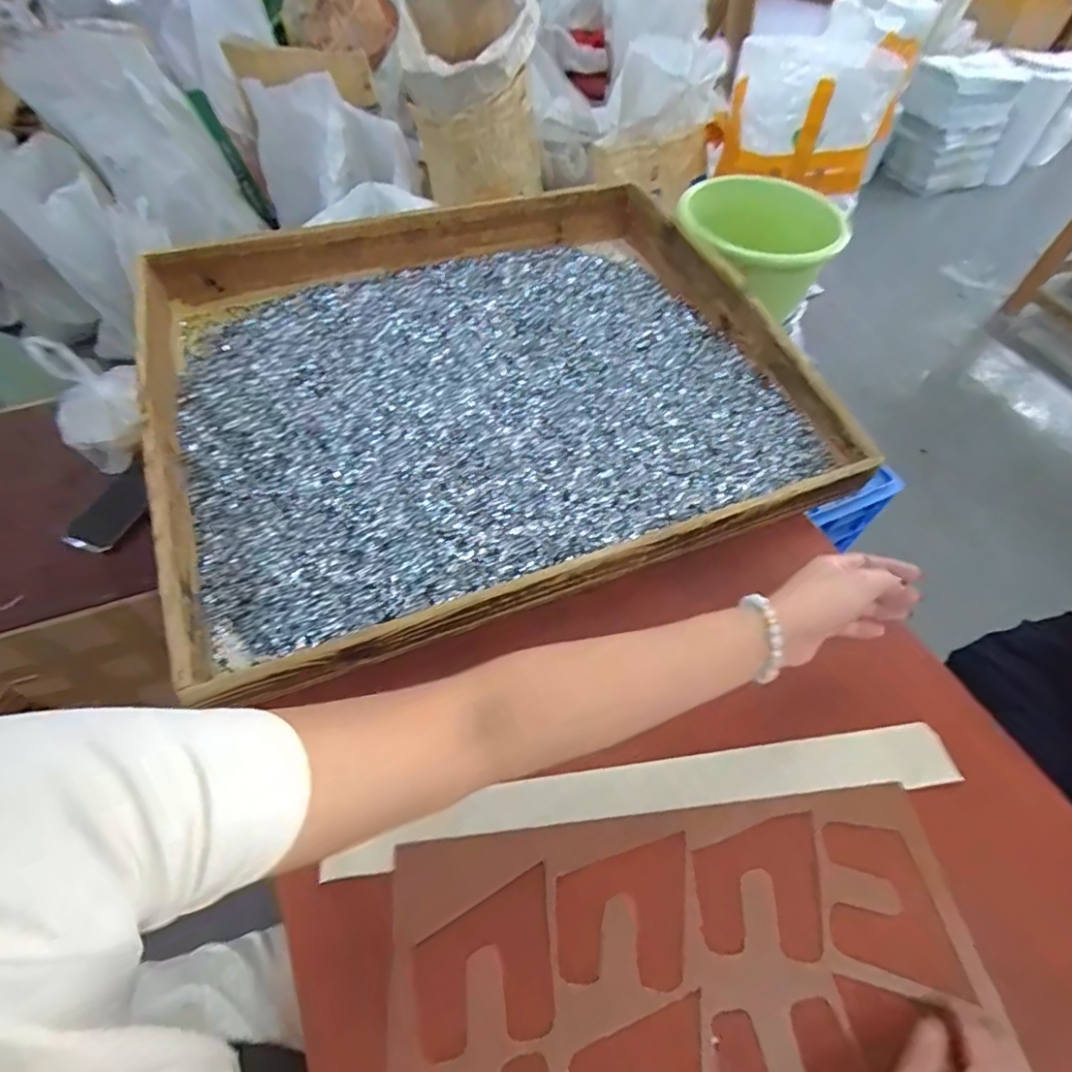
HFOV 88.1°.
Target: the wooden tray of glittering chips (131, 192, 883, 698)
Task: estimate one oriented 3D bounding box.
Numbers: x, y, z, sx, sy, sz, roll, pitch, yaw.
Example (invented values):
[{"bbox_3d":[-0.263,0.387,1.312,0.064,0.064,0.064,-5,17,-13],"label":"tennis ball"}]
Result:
[{"bbox_3d":[-0.056,-0.205,0.669,0.717,0.097,0.610,-16,56,-15],"label":"wooden tray of glittering chips"}]

